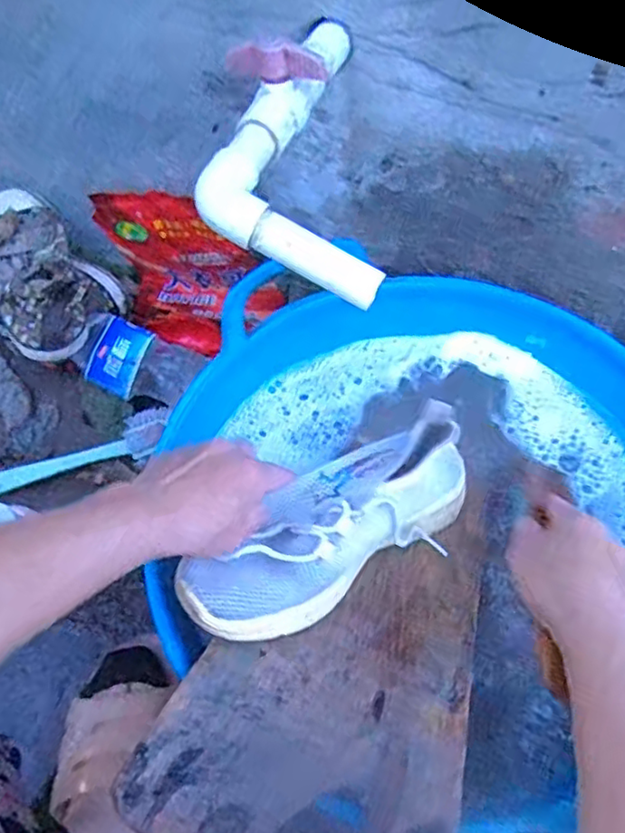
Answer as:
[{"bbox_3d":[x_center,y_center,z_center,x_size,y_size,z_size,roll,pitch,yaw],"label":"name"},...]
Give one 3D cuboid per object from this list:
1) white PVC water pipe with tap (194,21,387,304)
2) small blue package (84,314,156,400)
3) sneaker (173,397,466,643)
[{"bbox_3d":[0.008,-0.157,0.406,0.128,0.049,0.154,22,62,14],"label":"white PVC water pipe with tap"},{"bbox_3d":[-0.196,-0.061,0.648,0.051,0.012,0.073,26,95,0],"label":"small blue package"},{"bbox_3d":[0.015,0.067,0.421,0.215,0.078,0.080,-30,63,-29],"label":"sneaker"}]

